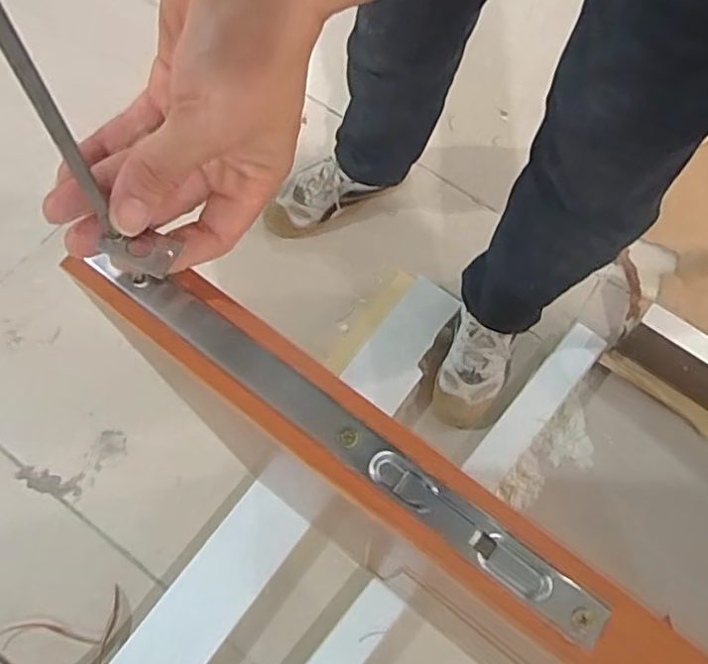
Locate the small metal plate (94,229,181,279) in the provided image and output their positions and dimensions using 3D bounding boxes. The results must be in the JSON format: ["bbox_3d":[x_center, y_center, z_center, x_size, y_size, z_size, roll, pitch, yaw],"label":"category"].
[{"bbox_3d":[-0.099,-0.037,0.282,0.031,0.007,0.018,18,70,9],"label":"small metal plate"}]

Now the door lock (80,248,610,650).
[{"bbox_3d":[-0.016,0.040,0.289,0.289,0.015,0.019,37,72,12],"label":"door lock"}]

